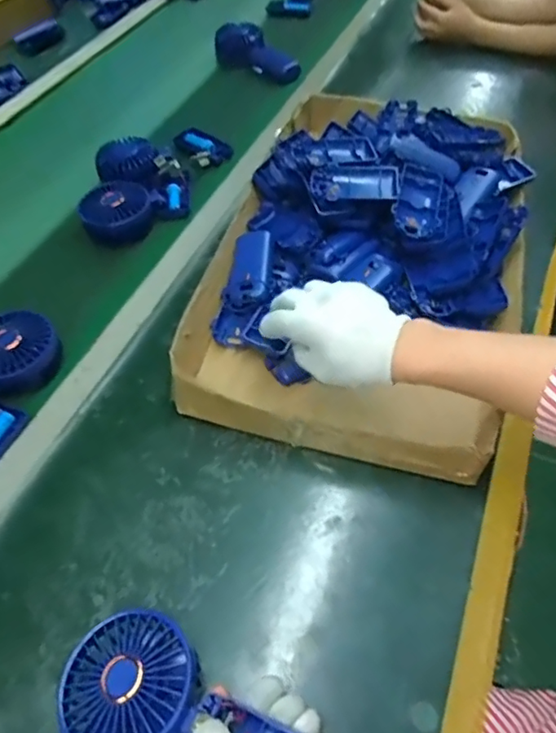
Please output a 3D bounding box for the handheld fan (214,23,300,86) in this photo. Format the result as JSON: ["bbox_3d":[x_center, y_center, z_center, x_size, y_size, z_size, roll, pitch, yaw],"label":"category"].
[{"bbox_3d":[-0.033,-0.540,0.932,0.070,0.056,0.180,-35,59,-21],"label":"handheld fan"}]

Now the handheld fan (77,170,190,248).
[{"bbox_3d":[-0.178,-0.209,0.698,0.069,0.051,0.163,34,50,25],"label":"handheld fan"}]

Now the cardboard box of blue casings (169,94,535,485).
[{"bbox_3d":[0.107,-0.144,0.603,0.315,0.089,0.517,12,55,12],"label":"cardboard box of blue casings"}]

